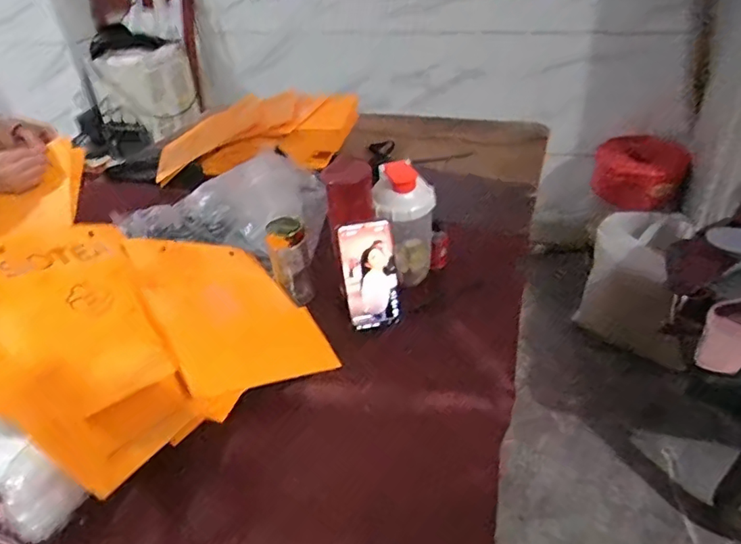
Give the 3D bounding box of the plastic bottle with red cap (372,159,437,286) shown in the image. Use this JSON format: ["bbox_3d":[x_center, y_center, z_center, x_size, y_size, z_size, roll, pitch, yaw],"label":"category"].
[{"bbox_3d":[0.052,-0.064,0.787,0.089,0.191,0.090,-4,36,0],"label":"plastic bottle with red cap"}]

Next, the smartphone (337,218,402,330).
[{"bbox_3d":[0.002,0.005,0.740,0.076,0.154,0.015,-13,19,-11],"label":"smartphone"}]

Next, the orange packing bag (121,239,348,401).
[{"bbox_3d":[-0.187,0.043,0.714,0.206,0.031,0.262,-5,46,-41],"label":"orange packing bag"}]

